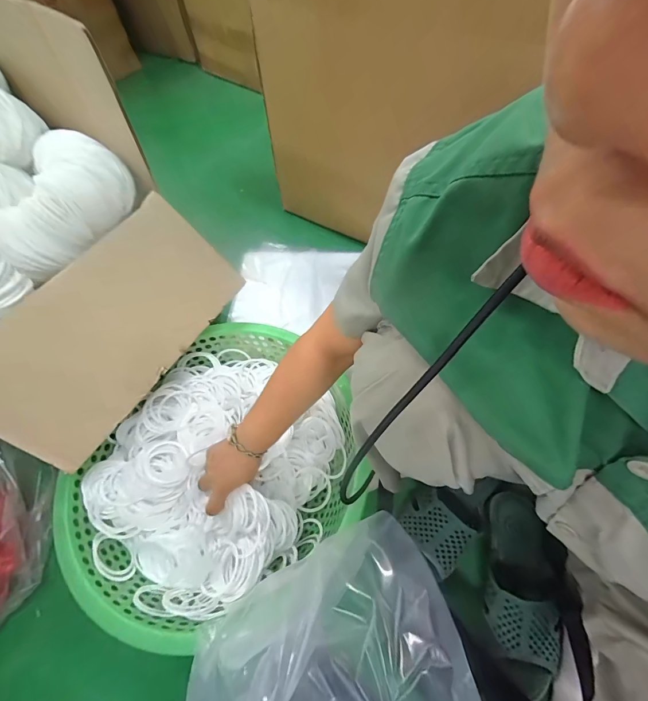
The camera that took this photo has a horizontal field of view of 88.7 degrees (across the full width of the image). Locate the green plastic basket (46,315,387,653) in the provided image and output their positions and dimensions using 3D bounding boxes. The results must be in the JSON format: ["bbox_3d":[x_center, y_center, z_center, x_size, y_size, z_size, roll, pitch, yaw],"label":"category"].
[{"bbox_3d":[-0.165,0.177,0.527,0.396,0.136,0.353,-40,66,-17],"label":"green plastic basket"}]

